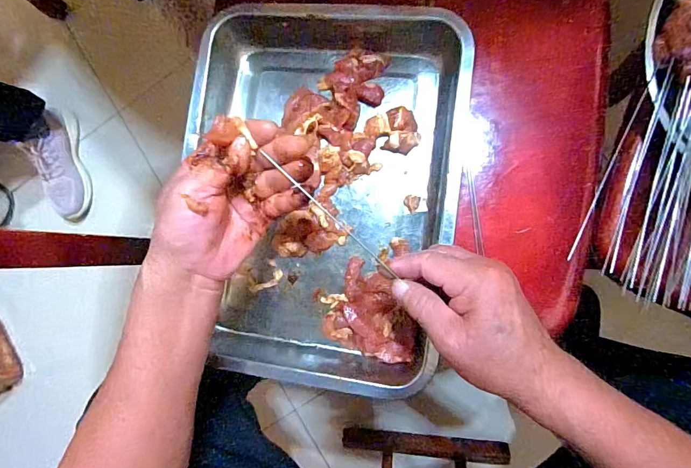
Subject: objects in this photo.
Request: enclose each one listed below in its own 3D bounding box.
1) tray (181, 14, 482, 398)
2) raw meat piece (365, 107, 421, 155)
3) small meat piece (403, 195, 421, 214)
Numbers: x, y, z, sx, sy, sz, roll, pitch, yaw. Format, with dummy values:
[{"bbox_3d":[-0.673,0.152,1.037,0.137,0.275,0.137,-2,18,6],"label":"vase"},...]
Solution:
[{"bbox_3d":[-0.025,-0.042,0.375,0.260,0.043,0.369,6,87,9],"label":"tray"},{"bbox_3d":[0.047,-0.098,0.371,0.047,0.011,0.044,-1,86,8],"label":"raw meat piece"},{"bbox_3d":[0.064,-0.029,0.374,0.015,0.004,0.017,17,89,9],"label":"small meat piece"}]

